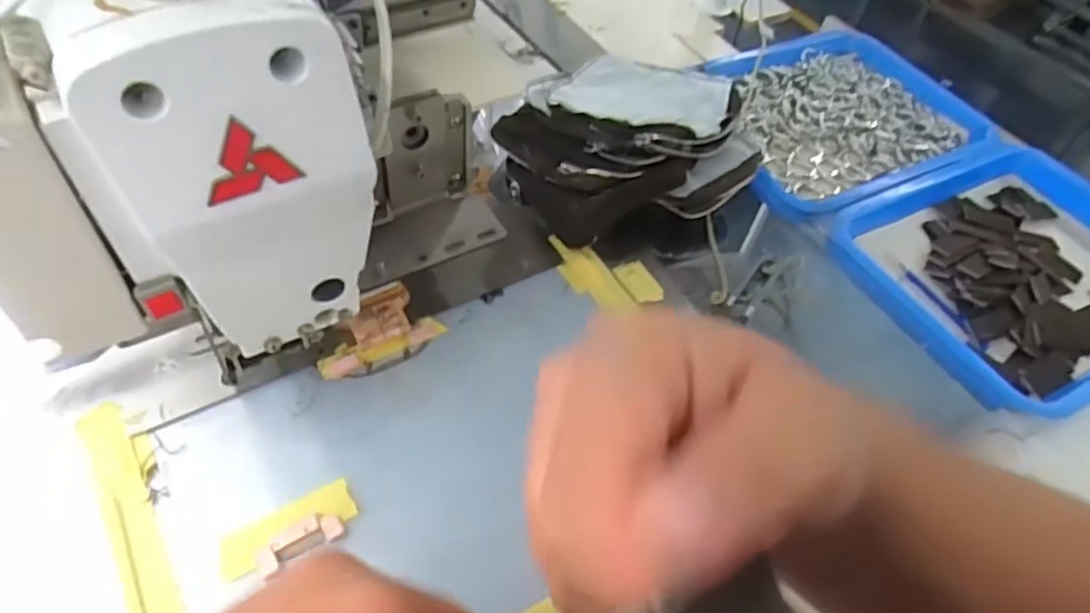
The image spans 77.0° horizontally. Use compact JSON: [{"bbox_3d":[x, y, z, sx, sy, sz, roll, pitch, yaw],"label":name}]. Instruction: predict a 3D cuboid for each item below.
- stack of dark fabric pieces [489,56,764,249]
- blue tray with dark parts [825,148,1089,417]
[{"bbox_3d":[0.064,-0.135,0.567,0.185,0.080,0.169,-21,57,-21],"label":"stack of dark fabric pieces"},{"bbox_3d":[0.396,-0.030,0.576,0.275,0.038,0.226,-19,56,-22],"label":"blue tray with dark parts"}]

